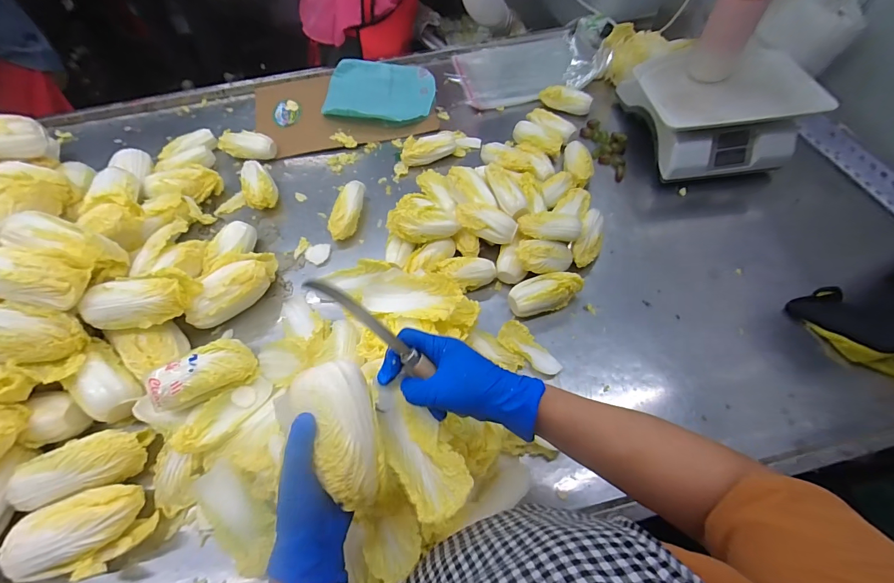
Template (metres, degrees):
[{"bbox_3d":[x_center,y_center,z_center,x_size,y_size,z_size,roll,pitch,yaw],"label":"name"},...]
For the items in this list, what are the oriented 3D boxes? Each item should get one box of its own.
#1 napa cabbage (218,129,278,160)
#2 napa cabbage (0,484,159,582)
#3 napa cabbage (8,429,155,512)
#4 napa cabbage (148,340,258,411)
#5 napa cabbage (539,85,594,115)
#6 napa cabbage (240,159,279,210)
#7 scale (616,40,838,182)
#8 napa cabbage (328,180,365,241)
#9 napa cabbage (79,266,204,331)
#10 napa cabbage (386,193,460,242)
[{"bbox_3d":[-0.445,-0.316,0.856,0.147,0.049,0.054,13,61,10],"label":"napa cabbage"},{"bbox_3d":[-0.443,0.296,0.478,0.143,0.063,0.090,-5,60,-1],"label":"napa cabbage"},{"bbox_3d":[-0.475,0.225,0.502,0.147,0.050,0.072,-17,77,-20],"label":"napa cabbage"},{"bbox_3d":[-0.350,0.120,0.553,0.134,0.056,0.063,-29,63,-14],"label":"napa cabbage"},{"bbox_3d":[0.264,-0.431,0.874,0.123,0.045,0.041,28,65,17],"label":"napa cabbage"},{"bbox_3d":[-0.382,-0.215,0.787,0.060,0.058,0.115,-24,62,-11],"label":"napa cabbage"},{"bbox_3d":[0.512,-0.362,0.749,0.255,0.116,0.265,-3,60,1],"label":"scale"},{"bbox_3d":[-0.193,-0.155,0.749,0.055,0.051,0.130,8,61,7],"label":"napa cabbage"},{"bbox_3d":[-0.454,0.014,0.577,0.137,0.064,0.079,-16,60,-7],"label":"napa cabbage"},{"bbox_3d":[-0.041,-0.120,0.662,0.121,0.050,0.064,-9,60,-2],"label":"napa cabbage"}]

